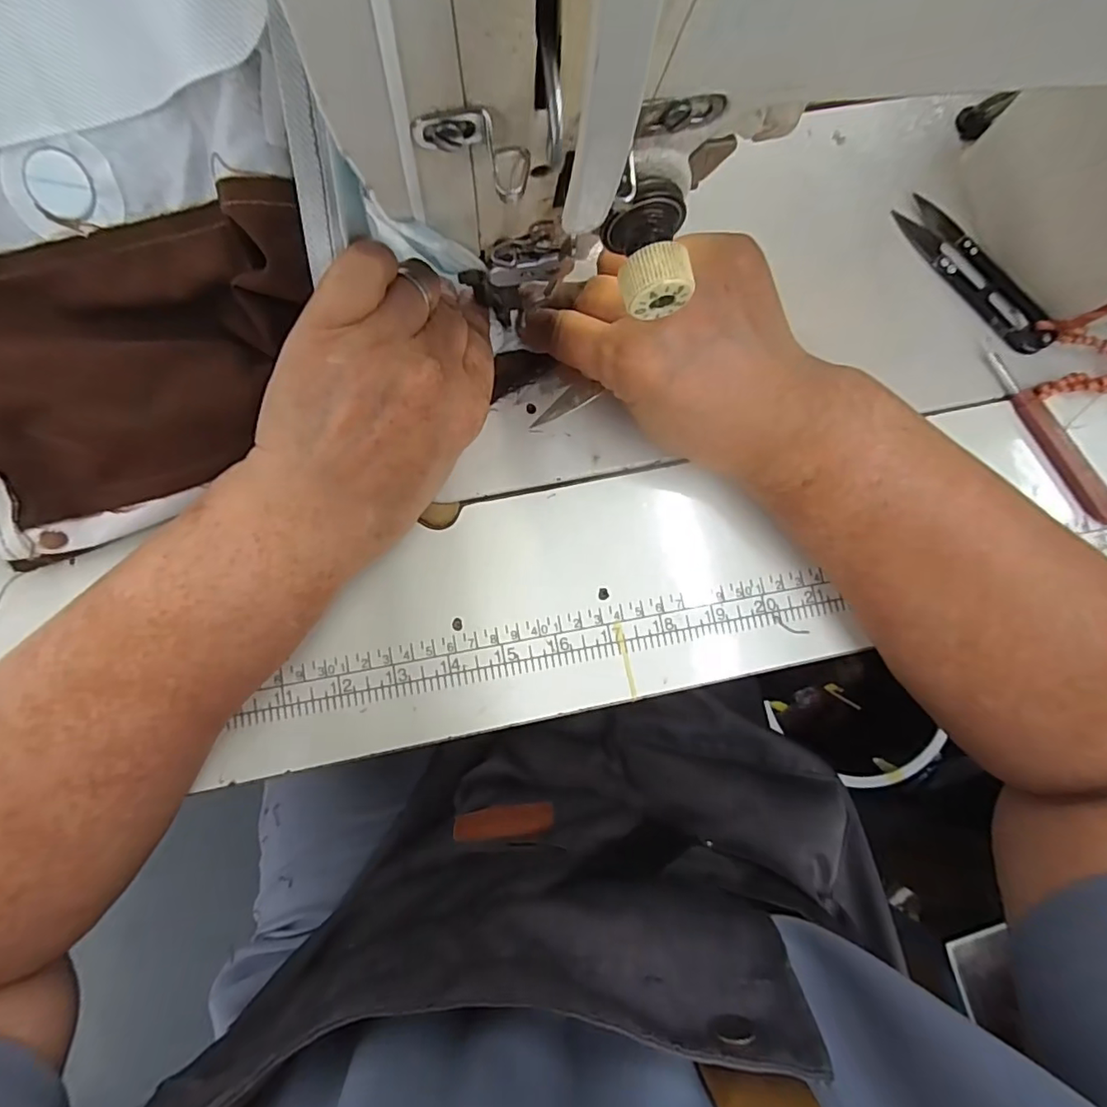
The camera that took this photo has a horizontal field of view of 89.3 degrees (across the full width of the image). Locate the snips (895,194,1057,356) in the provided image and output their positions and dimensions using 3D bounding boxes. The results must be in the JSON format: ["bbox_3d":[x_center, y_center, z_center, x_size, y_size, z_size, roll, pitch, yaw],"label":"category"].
[{"bbox_3d":[0.218,-0.144,0.288,0.026,0.005,0.099,-37,85,-6],"label":"snips"}]

